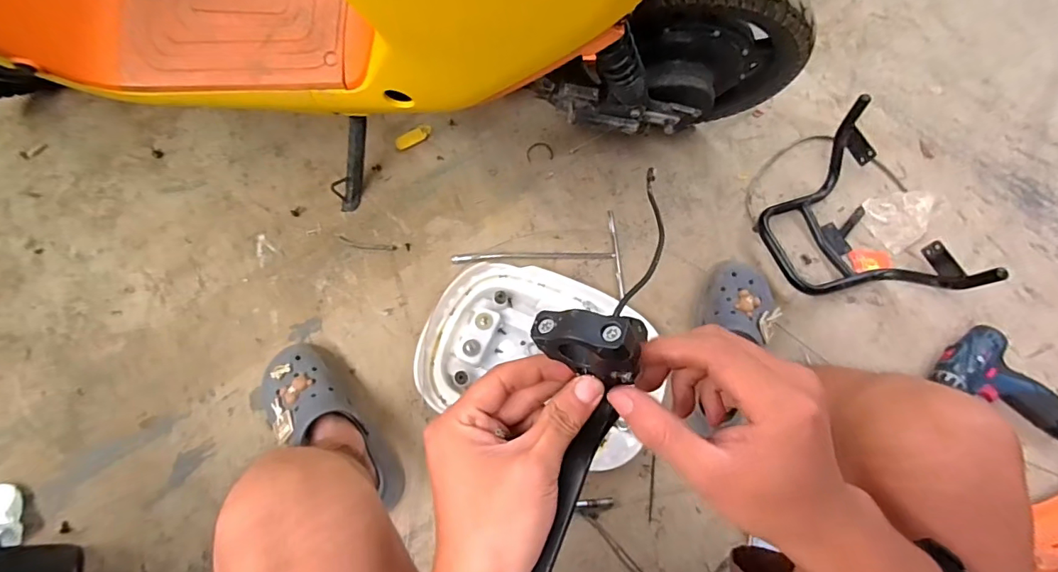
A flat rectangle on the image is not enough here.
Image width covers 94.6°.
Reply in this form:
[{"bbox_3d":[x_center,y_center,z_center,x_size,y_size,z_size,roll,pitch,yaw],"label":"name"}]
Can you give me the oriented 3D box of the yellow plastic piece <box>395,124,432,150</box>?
[{"bbox_3d":[-0.216,-0.280,0.917,0.072,0.012,0.026,-33,73,-14],"label":"yellow plastic piece"}]

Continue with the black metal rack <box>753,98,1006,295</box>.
[{"bbox_3d":[0.503,-0.114,0.793,0.215,0.139,0.353,-16,70,-8],"label":"black metal rack"}]

